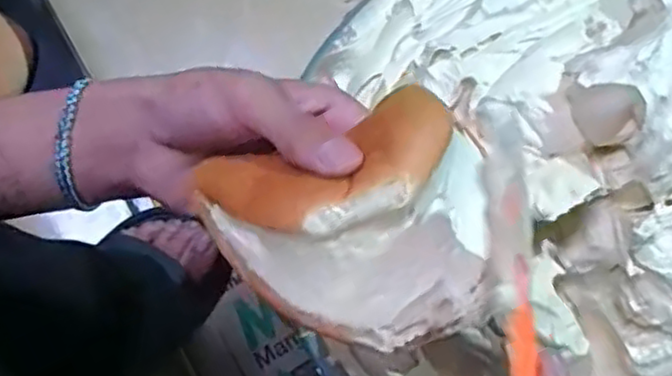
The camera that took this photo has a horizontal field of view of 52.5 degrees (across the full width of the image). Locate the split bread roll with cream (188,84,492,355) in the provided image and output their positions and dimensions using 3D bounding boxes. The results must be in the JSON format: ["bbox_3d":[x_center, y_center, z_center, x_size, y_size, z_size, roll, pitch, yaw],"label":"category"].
[{"bbox_3d":[0.007,0.017,0.254,0.101,0.043,0.088,-19,79,-5],"label":"split bread roll with cream"}]

